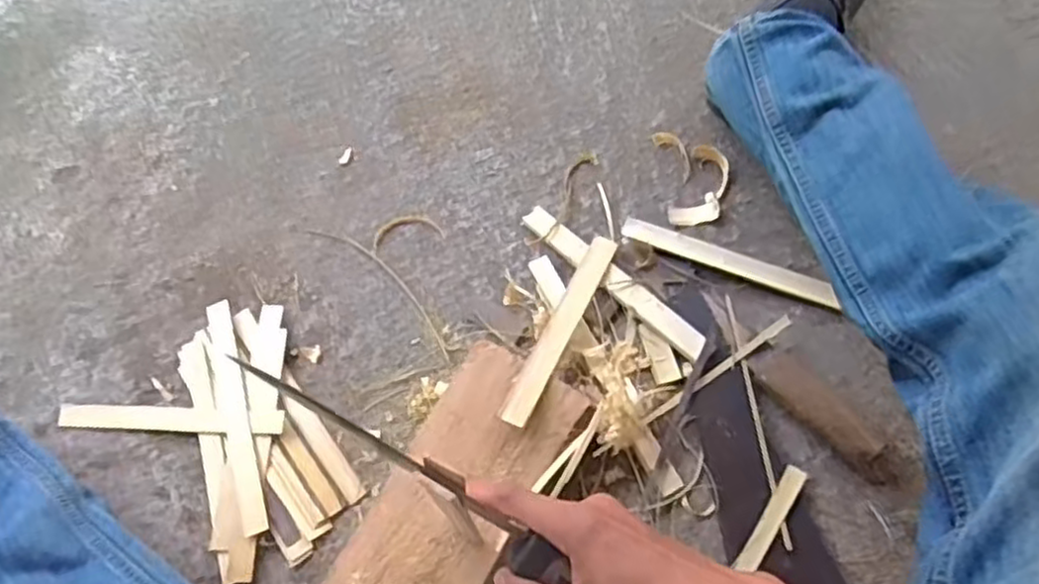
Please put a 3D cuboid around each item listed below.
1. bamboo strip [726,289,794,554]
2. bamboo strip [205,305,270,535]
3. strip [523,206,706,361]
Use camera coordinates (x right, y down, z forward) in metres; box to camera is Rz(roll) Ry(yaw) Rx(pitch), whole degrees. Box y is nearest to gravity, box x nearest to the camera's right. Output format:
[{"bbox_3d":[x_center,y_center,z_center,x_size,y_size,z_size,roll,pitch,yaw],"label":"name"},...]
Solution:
[{"bbox_3d":[0.212,0.109,0.647,0.010,0.008,0.230,-6,68,-1],"label":"bamboo strip"},{"bbox_3d":[-0.264,0.111,0.672,0.024,0.005,0.225,-19,68,0],"label":"bamboo strip"},{"bbox_3d":[0.089,-0.014,0.703,0.220,0.007,0.028,40,73,21],"label":"strip"}]

